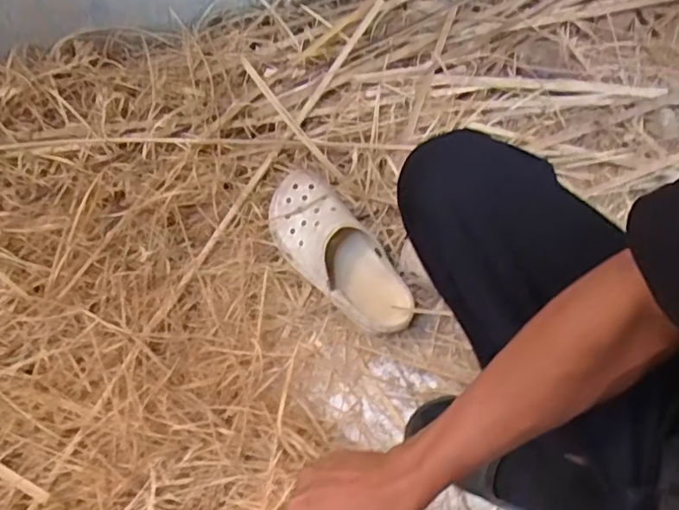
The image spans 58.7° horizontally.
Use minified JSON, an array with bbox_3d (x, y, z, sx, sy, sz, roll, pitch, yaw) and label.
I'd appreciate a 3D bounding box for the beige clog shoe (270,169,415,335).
[{"bbox_3d":[0.000,-0.002,0.809,0.103,0.096,0.251,-40,71,-15],"label":"beige clog shoe"}]

